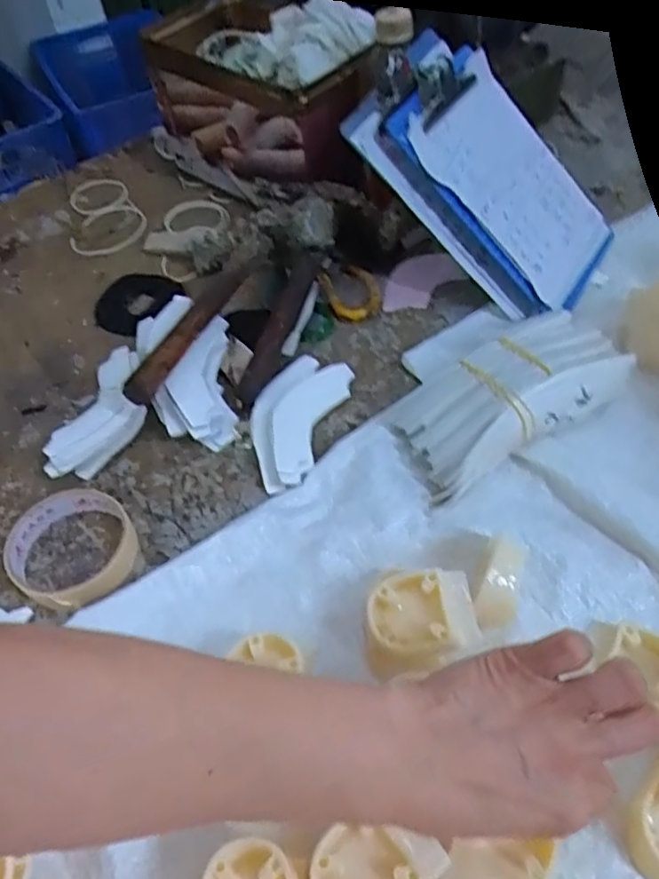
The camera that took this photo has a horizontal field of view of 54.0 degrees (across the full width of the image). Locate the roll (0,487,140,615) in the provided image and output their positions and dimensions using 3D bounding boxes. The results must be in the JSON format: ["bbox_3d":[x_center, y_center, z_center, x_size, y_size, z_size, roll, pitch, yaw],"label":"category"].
[{"bbox_3d":[-0.178,0.075,0.457,0.094,0.022,0.085,24,58,22],"label":"roll"}]

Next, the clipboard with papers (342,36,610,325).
[{"bbox_3d":[0.142,-0.231,0.578,0.249,0.041,0.160,45,66,-11],"label":"clipboard with papers"}]

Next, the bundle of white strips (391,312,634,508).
[{"bbox_3d":[0.141,-0.036,0.493,0.204,0.044,0.090,-32,56,-19],"label":"bundle of white strips"}]

